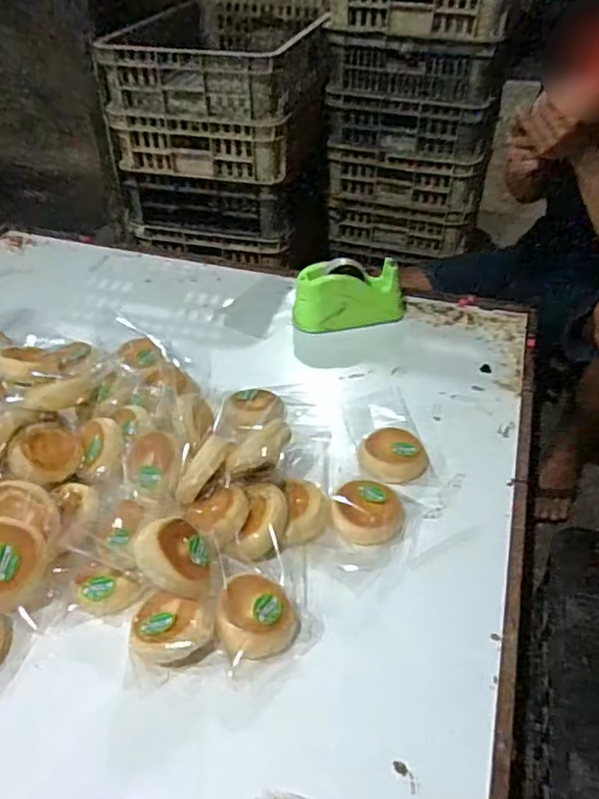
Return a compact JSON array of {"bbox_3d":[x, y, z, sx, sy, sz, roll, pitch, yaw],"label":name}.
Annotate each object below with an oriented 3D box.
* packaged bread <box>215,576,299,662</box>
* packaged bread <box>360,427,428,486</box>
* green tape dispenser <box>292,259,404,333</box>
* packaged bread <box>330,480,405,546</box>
[{"bbox_3d":[-0.046,0.243,0.694,0.083,0.055,0.086,0,40,0],"label":"packaged bread"},{"bbox_3d":[0.132,0.075,0.891,0.094,0.043,0.088,0,42,0],"label":"packaged bread"},{"bbox_3d":[0.093,-0.190,1.154,0.209,0.103,0.088,-3,42,-3],"label":"green tape dispenser"},{"bbox_3d":[0.084,0.147,0.798,0.092,0.042,0.081,12,43,13],"label":"packaged bread"}]

